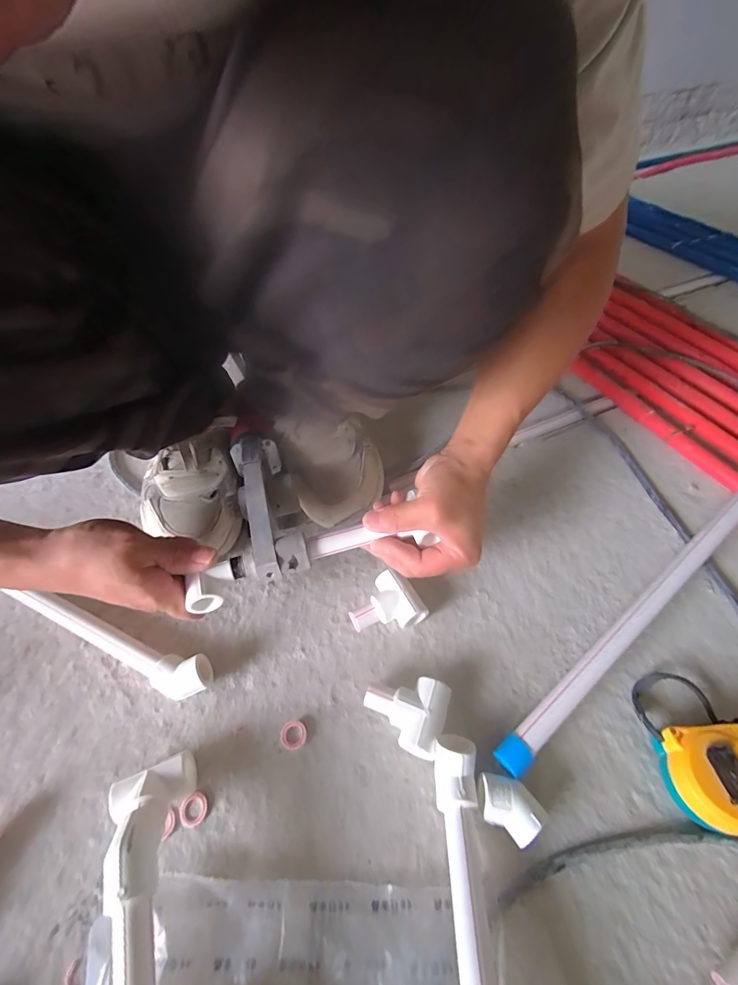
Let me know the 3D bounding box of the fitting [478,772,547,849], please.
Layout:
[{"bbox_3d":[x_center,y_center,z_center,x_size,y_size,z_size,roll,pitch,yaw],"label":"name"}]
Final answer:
[{"bbox_3d":[0.099,0.226,0.301,0.046,0.028,0.032,25,56,23],"label":"fitting"}]

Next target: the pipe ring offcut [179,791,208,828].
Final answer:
[{"bbox_3d":[-0.135,0.243,0.320,0.020,0.004,0.021,-2,50,2],"label":"pipe ring offcut"}]

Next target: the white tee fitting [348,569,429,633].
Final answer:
[{"bbox_3d":[0.014,0.109,0.404,0.066,0.031,0.052,-20,51,-12],"label":"white tee fitting"}]

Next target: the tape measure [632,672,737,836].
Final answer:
[{"bbox_3d":[0.249,0.190,0.314,0.060,0.040,0.103,0,50,4],"label":"tape measure"}]

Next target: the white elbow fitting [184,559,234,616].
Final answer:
[{"bbox_3d":[-0.133,0.081,0.354,0.039,0.026,0.022,-28,53,-19],"label":"white elbow fitting"}]

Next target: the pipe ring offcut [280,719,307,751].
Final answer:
[{"bbox_3d":[-0.063,0.202,0.347,0.021,0.008,0.021,-2,50,2],"label":"pipe ring offcut"}]

